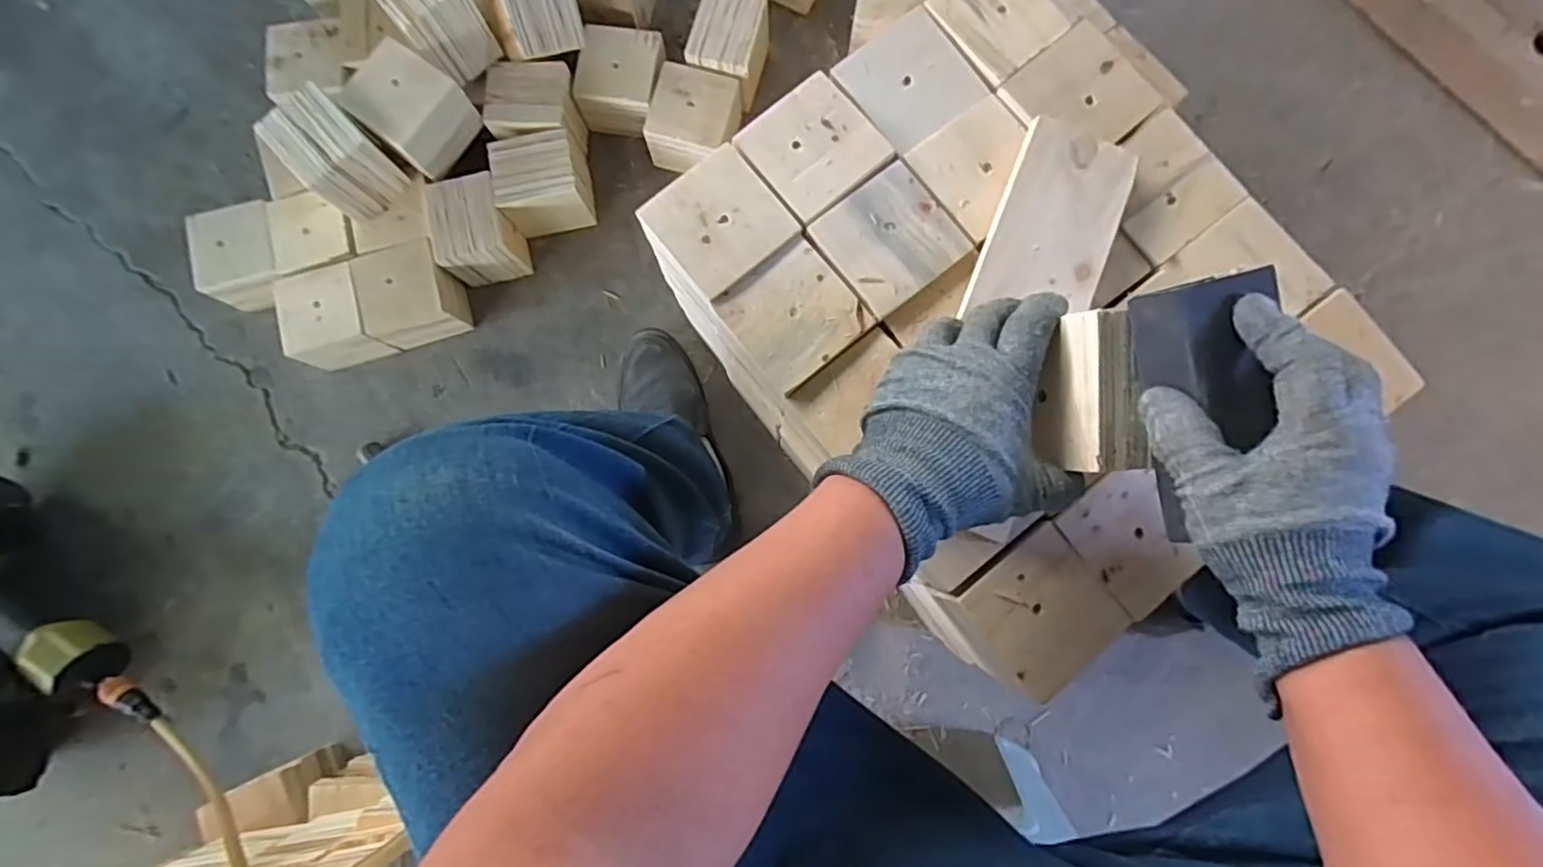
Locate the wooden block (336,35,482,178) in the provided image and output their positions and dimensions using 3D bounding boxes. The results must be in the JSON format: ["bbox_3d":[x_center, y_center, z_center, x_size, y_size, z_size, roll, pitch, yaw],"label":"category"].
[{"bbox_3d":[-0.400,-0.360,0.749,0.105,0.085,0.095,38,86,7],"label":"wooden block"}]

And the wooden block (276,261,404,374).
[{"bbox_3d":[-0.509,-0.137,0.790,0.102,0.075,0.094,-17,83,1],"label":"wooden block"}]

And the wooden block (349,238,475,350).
[{"bbox_3d":[-0.427,-0.163,0.801,0.105,0.076,0.097,-12,83,1],"label":"wooden block"}]

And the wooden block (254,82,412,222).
[{"bbox_3d":[-0.477,-0.304,0.738,0.091,0.092,0.106,-42,83,-2],"label":"wooden block"}]

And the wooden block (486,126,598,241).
[{"bbox_3d":[-0.270,-0.295,0.798,0.099,0.085,0.094,-15,83,1],"label":"wooden block"}]

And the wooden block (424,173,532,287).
[{"bbox_3d":[-0.348,-0.240,0.793,0.088,0.081,0.099,-11,83,2],"label":"wooden block"}]

